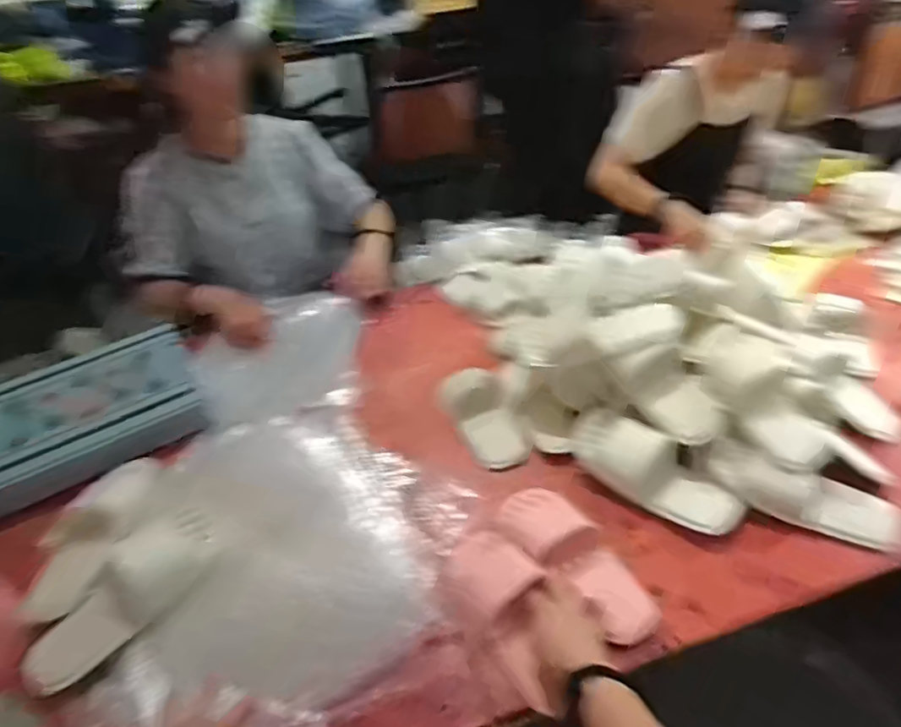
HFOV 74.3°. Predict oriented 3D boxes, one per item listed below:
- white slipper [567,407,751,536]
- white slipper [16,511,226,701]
[{"bbox_3d":[0.286,0.145,0.843,0.240,0.062,0.111,21,45,30],"label":"white slipper"},{"bbox_3d":[-0.421,0.292,0.775,0.113,0.061,0.260,27,48,35],"label":"white slipper"}]

